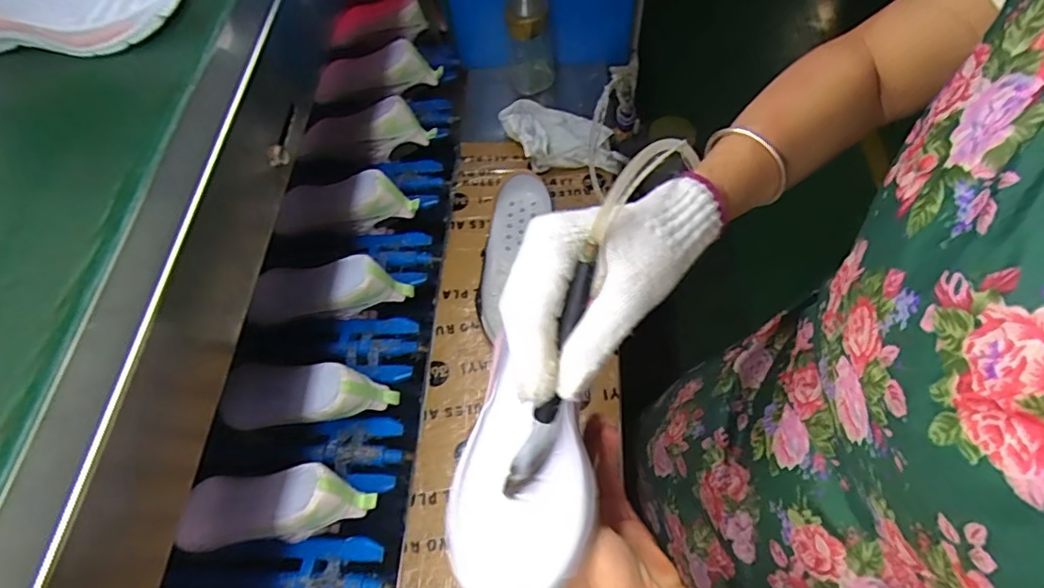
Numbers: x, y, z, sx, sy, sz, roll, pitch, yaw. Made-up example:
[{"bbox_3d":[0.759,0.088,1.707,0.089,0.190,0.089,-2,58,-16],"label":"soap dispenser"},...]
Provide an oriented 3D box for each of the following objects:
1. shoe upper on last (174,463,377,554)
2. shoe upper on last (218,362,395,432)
[{"bbox_3d":[-0.265,0.234,0.603,0.197,0.080,0.078,-5,63,1],"label":"shoe upper on last"},{"bbox_3d":[-0.260,0.129,0.662,0.191,0.091,0.075,4,63,6],"label":"shoe upper on last"}]

